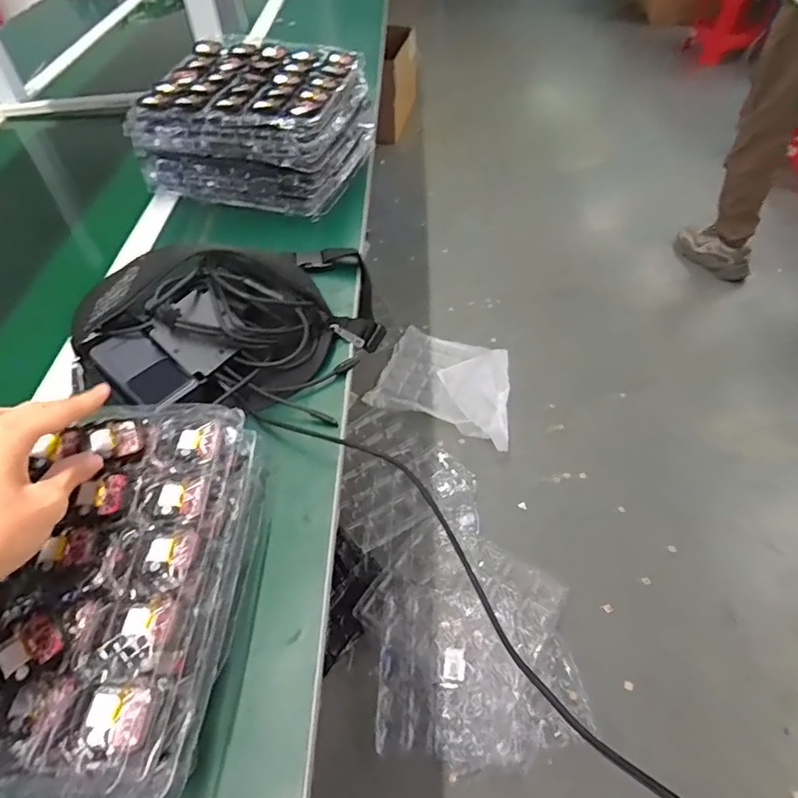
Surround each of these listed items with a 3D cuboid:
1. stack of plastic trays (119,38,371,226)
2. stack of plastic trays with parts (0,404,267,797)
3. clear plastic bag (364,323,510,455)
[{"bbox_3d":[-0.217,-0.431,0.857,0.298,0.140,0.267,10,50,11],"label":"stack of plastic trays"},{"bbox_3d":[-0.273,0.133,0.398,0.299,0.086,0.264,-1,49,1],"label":"stack of plastic trays with parts"},{"bbox_3d":[0.145,-0.039,1.534,0.434,0.087,0.307,21,53,19],"label":"clear plastic bag"}]

